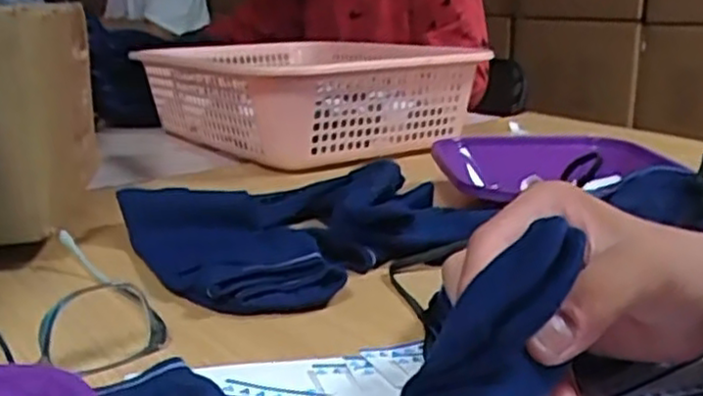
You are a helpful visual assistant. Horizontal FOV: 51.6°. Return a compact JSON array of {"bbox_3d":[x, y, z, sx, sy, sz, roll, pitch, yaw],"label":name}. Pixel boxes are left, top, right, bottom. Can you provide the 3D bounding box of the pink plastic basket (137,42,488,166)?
[{"bbox_3d":[-0.059,-0.124,0.823,0.285,0.091,0.363,-9,19,-30],"label":"pink plastic basket"}]

